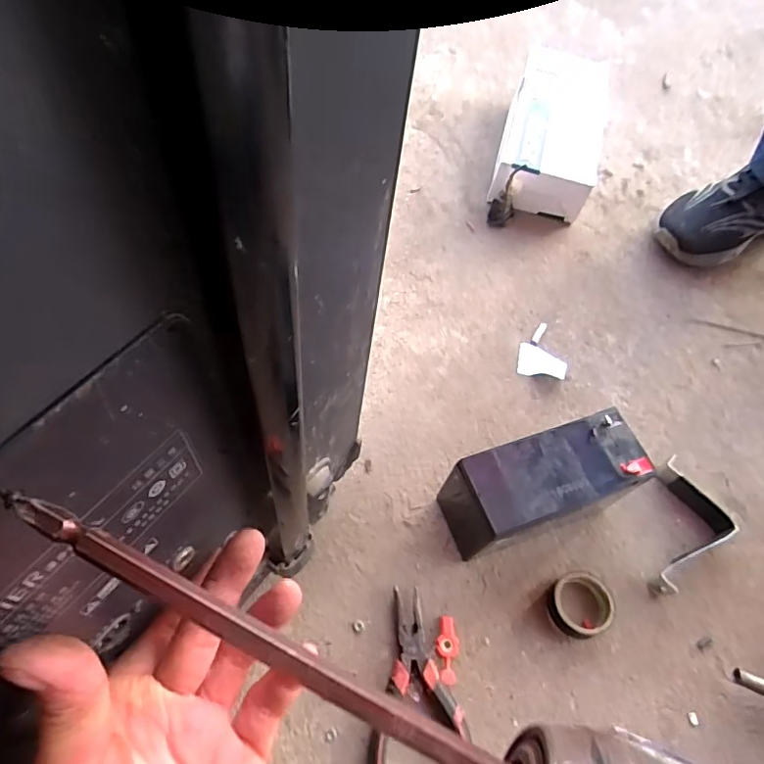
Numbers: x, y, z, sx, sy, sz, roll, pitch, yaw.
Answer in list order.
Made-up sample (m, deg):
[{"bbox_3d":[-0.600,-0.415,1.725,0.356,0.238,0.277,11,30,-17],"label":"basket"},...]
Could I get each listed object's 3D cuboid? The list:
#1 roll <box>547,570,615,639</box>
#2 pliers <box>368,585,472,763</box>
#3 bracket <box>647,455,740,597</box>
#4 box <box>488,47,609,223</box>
[{"bbox_3d":[0.166,0.183,0.456,0.054,0.018,0.050,2,63,-3],"label":"roll"},{"bbox_3d":[0.026,0.233,0.415,0.073,0.018,0.142,0,63,-4],"label":"pliers"},{"bbox_3d":[0.283,0.137,0.499,0.062,0.025,0.124,17,63,4],"label":"bracket"},{"bbox_3d":[0.213,-0.308,0.695,0.114,0.067,0.262,16,62,3],"label":"box"}]

